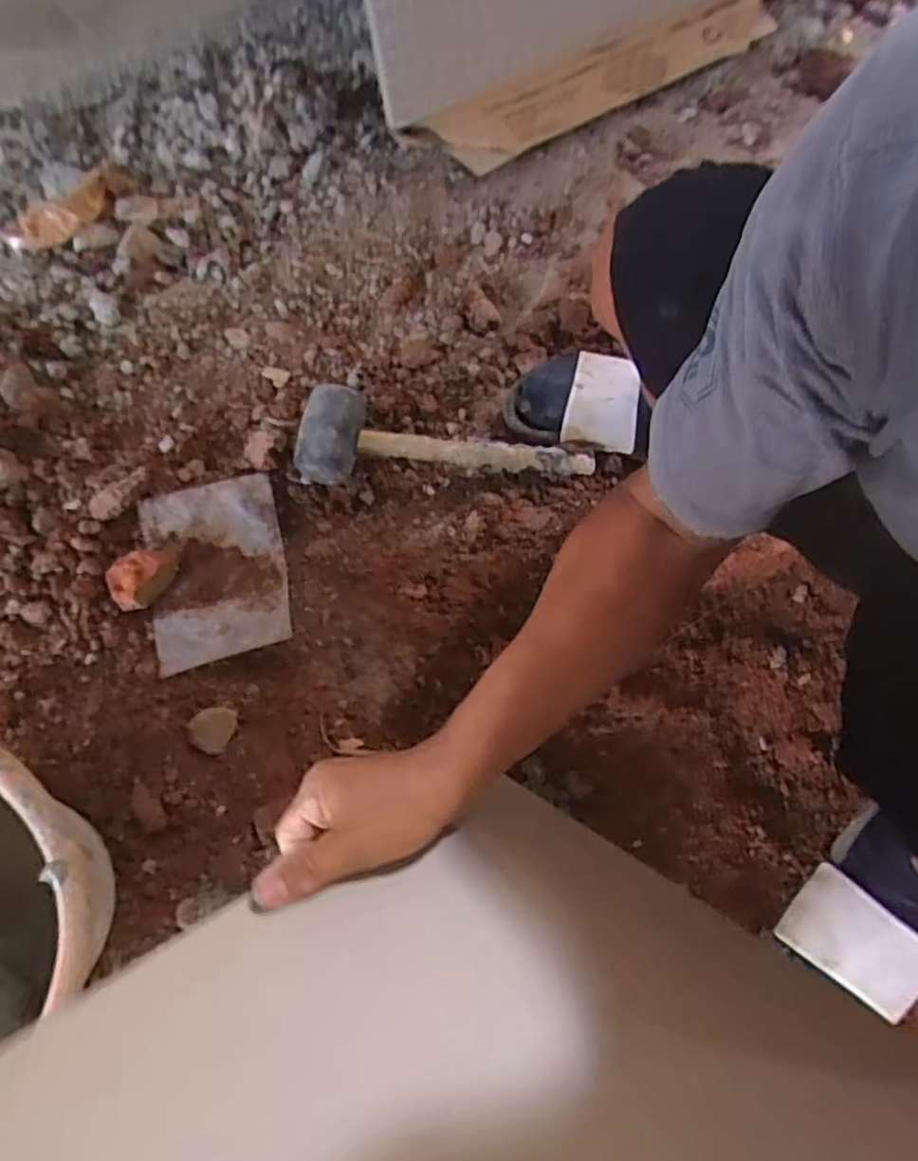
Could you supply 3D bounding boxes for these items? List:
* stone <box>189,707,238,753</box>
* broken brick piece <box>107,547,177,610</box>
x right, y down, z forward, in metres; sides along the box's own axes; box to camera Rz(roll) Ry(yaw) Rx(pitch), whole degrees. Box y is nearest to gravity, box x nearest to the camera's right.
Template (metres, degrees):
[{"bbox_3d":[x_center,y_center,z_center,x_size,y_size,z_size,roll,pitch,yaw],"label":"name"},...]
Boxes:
[{"bbox_3d":[-0.227,0.135,0.618,0.034,0.022,0.042,24,70,7],"label":"stone"},{"bbox_3d":[-0.311,-0.004,0.664,0.067,0.033,0.044,-26,72,-11],"label":"broken brick piece"}]

